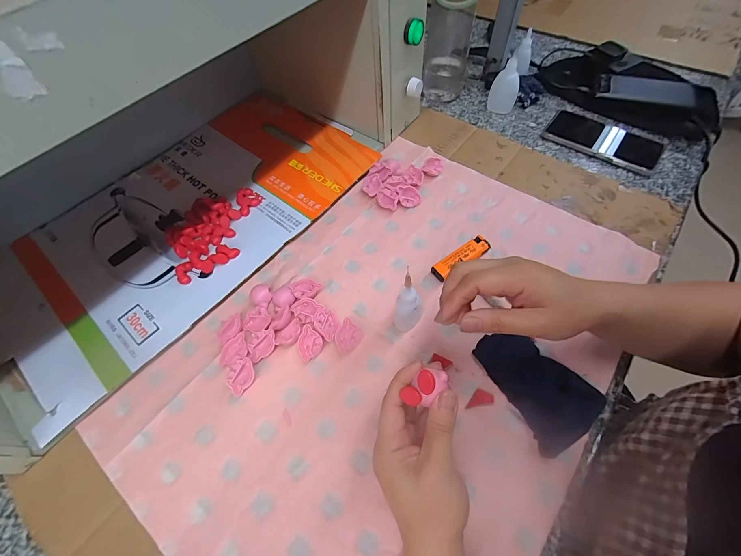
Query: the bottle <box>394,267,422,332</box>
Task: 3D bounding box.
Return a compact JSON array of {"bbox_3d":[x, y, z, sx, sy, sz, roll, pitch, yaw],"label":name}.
[{"bbox_3d":[0.041,0.028,0.329,0.029,0.081,0.028,14,62,8],"label":"bottle"}]

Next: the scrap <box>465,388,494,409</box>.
[{"bbox_3d":[0.108,0.119,0.316,0.027,0.004,0.015,-8,62,-3],"label":"scrap"}]

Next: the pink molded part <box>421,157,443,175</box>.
[{"bbox_3d":[0.096,-0.170,0.482,0.026,0.012,0.034,24,64,13],"label":"pink molded part"}]

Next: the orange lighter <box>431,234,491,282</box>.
[{"bbox_3d":[0.113,-0.025,0.400,0.081,0.016,0.022,-31,65,-15],"label":"orange lighter"}]

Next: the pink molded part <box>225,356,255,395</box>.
[{"bbox_3d":[-0.133,0.103,0.332,0.022,0.006,0.036,32,75,-6],"label":"pink molded part"}]

